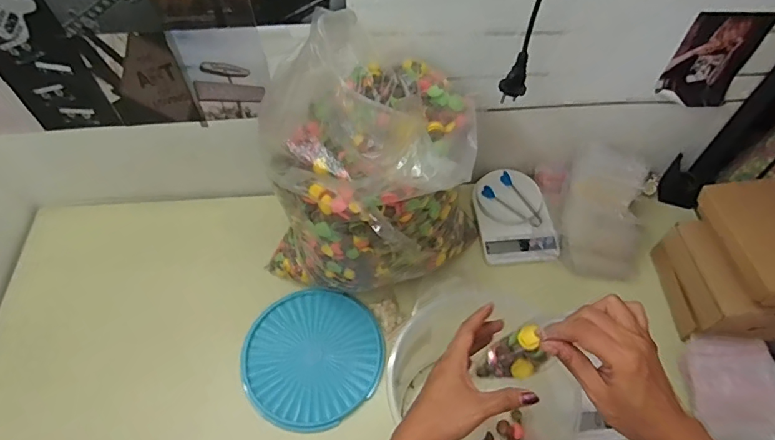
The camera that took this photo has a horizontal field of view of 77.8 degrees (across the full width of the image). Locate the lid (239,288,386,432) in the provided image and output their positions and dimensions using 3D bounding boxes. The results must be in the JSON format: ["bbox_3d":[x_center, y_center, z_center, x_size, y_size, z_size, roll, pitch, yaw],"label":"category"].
[{"bbox_3d":[-0.113,0.201,0.726,0.202,0.018,0.200,0,57,-1],"label":"lid"}]

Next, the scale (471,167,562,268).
[{"bbox_3d":[0.222,-0.008,0.840,0.127,0.040,0.172,-6,57,-5],"label":"scale"}]

